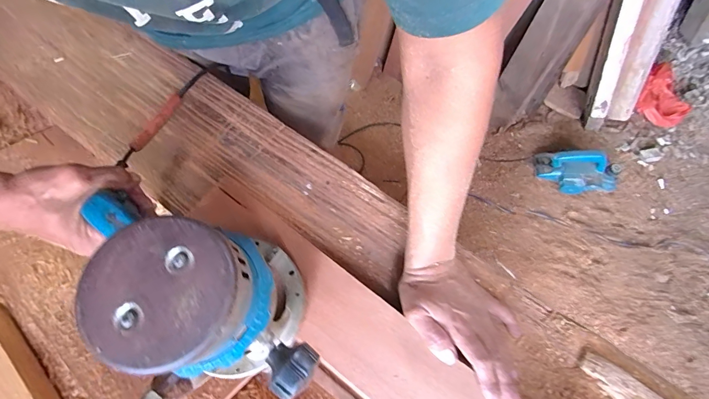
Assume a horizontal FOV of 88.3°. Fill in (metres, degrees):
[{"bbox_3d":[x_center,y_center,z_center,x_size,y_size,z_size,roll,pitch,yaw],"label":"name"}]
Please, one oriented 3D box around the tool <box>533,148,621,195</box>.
[{"bbox_3d":[0.752,-0.093,1.205,0.269,0.131,0.119,6,67,0],"label":"tool"}]

